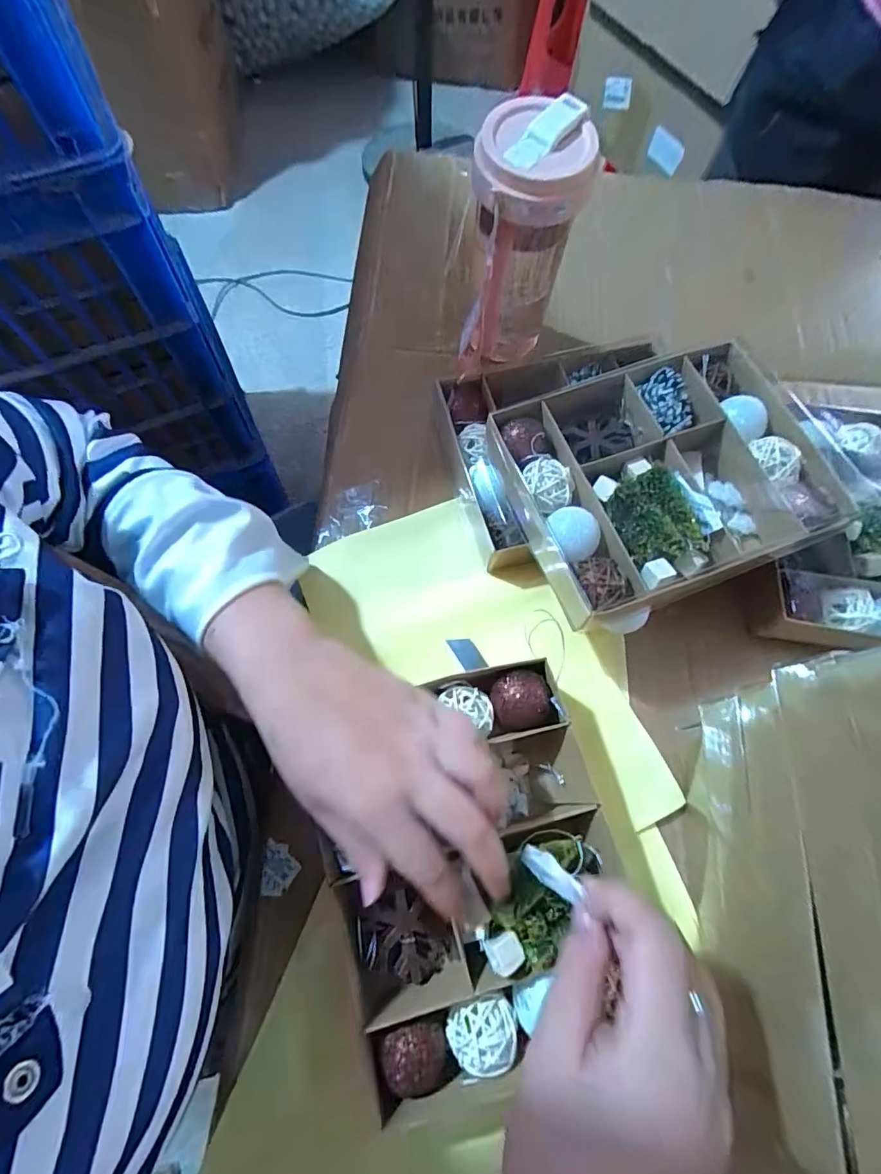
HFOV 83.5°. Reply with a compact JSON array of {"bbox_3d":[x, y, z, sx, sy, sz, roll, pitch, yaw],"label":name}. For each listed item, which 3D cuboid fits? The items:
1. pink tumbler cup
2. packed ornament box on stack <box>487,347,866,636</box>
[{"bbox_3d":[0.057,-0.259,0.402,0.088,0.176,0.089,7,68,0],"label":"pink tumbler cup"},{"bbox_3d":[0.155,-0.084,0.368,0.223,0.047,0.188,-18,70,-9],"label":"packed ornament box on stack"}]

